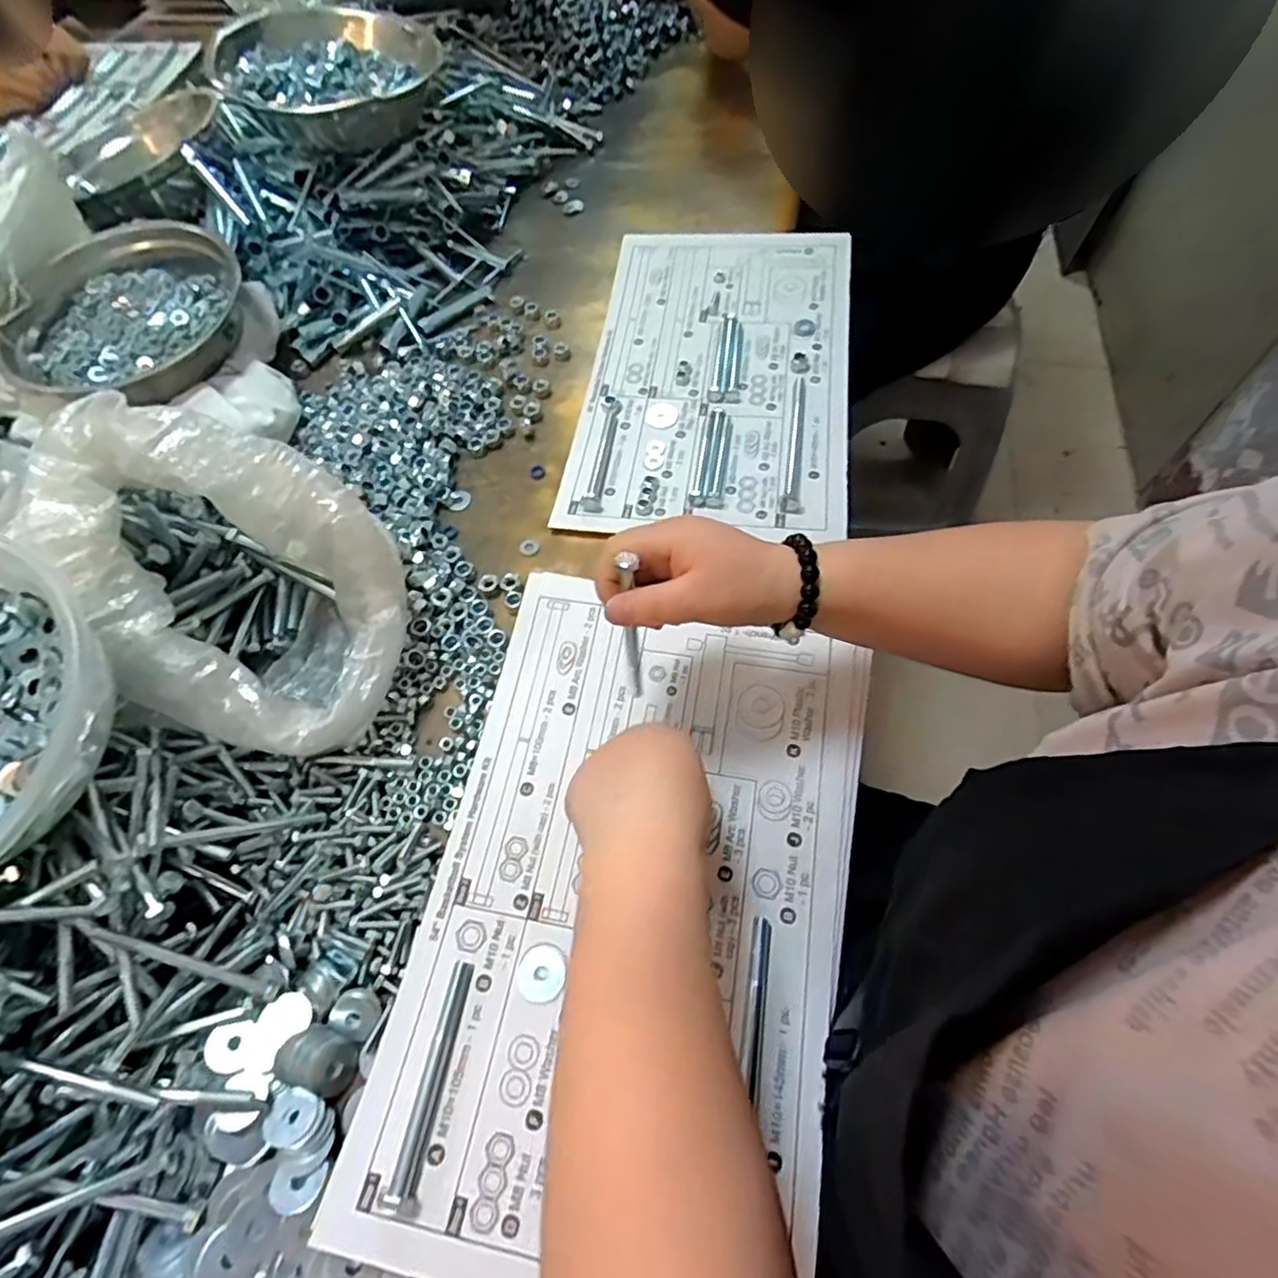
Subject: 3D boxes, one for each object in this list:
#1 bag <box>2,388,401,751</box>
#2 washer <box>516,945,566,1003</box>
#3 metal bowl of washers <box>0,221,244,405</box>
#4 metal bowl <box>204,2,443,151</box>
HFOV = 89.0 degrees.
[{"bbox_3d":[-0.260,-0.031,0.419,0.200,0.164,0.163,16,64,10],"label":"bag"},{"bbox_3d":[-0.055,0.190,0.371,0.027,0.004,0.029,-2,61,3],"label":"washer"},{"bbox_3d":[-0.479,-0.305,0.607,0.185,0.057,0.215,39,70,20],"label":"metal bowl of washers"},{"bbox_3d":[-0.327,-0.599,0.687,0.211,0.065,0.211,-2,61,3],"label":"metal bowl"}]

